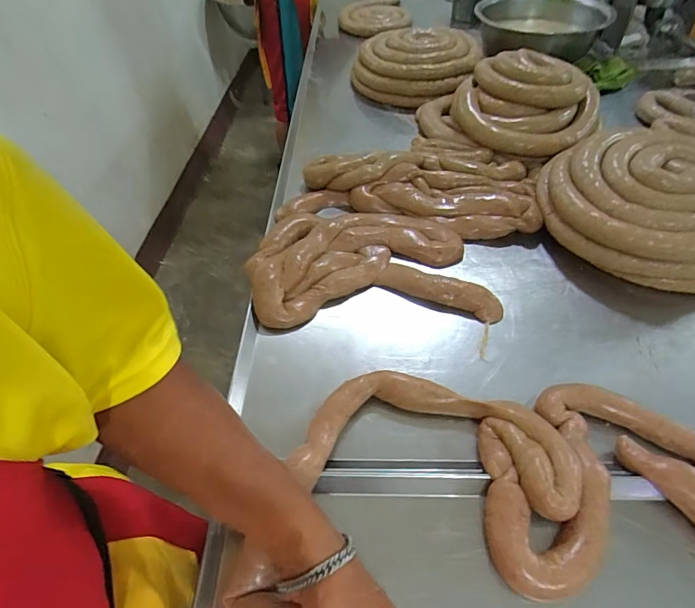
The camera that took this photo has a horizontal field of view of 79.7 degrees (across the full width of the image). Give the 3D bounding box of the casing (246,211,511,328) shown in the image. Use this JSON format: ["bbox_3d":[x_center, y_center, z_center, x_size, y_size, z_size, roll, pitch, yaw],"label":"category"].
[{"bbox_3d":[0.030,-0.063,0.618,0.325,0.038,0.208,-3,49,0],"label":"casing"}]

